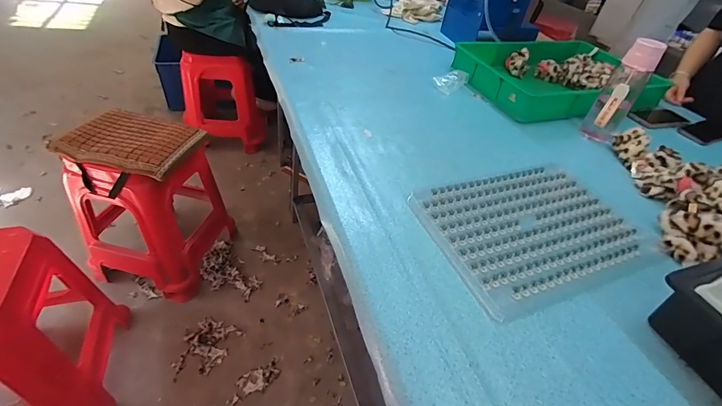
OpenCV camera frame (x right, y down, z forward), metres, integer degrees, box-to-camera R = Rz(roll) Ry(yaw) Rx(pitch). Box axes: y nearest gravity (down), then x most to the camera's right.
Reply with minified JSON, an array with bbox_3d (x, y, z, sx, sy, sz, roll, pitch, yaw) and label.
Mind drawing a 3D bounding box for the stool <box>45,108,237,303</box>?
[{"bbox_3d":[-0.701,0.012,1.223,0.334,0.550,0.362,15,43,6],"label":"stool"}]

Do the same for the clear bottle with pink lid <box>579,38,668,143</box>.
[{"bbox_3d":[0.603,-0.256,0.828,0.076,0.216,0.070,31,48,24],"label":"clear bottle with pink lid"}]

